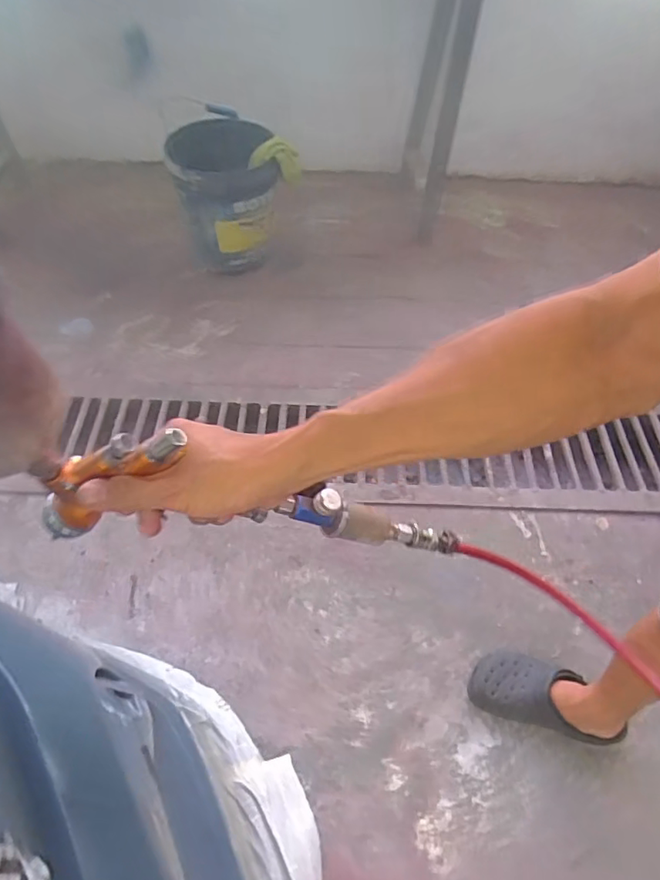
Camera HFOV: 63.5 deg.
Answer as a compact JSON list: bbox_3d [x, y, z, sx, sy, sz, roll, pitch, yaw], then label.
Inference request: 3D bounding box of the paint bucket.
[{"bbox_3d":[-0.292,-0.693,1.526,0.273,0.340,0.267,-12,61,-8],"label":"paint bucket"}]

